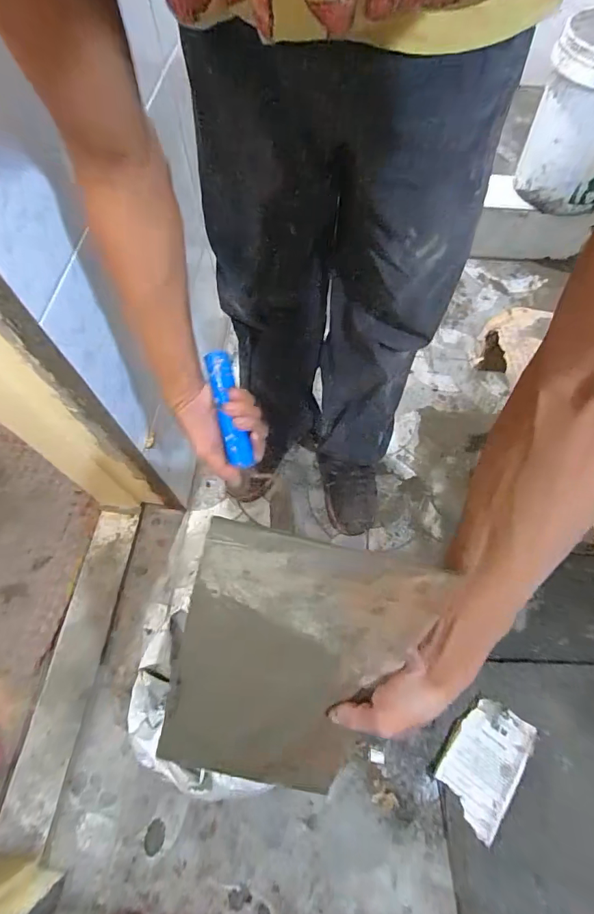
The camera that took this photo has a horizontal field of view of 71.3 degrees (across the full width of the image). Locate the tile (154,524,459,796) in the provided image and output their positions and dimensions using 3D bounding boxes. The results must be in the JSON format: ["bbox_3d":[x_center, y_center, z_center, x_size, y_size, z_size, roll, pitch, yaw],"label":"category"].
[{"bbox_3d":[-0.016,0.208,0.386,0.189,0.345,0.007,15,29,-5],"label":"tile"}]

